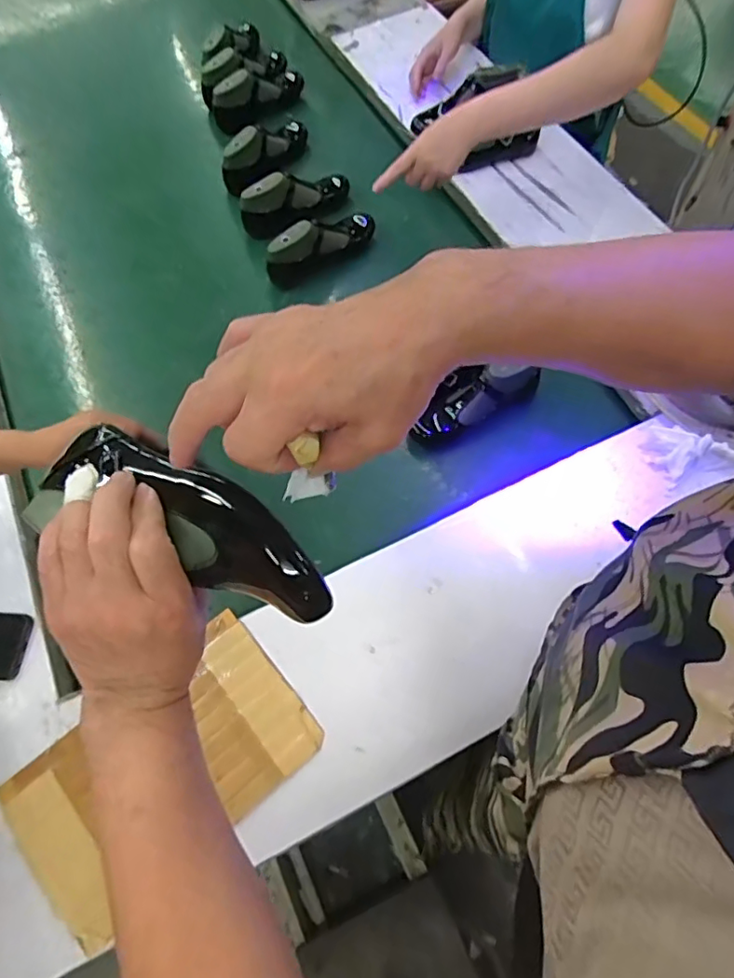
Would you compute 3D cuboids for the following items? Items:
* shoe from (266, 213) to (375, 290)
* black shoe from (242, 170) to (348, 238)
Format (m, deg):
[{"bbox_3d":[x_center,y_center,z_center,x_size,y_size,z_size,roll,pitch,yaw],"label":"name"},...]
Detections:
[{"bbox_3d":[-0.073,-0.418,0.968,0.209,0.086,0.076,-21,65,-7],"label":"shoe"},{"bbox_3d":[-0.124,-0.529,1.026,0.214,0.081,0.070,-32,67,-12],"label":"black shoe"}]

